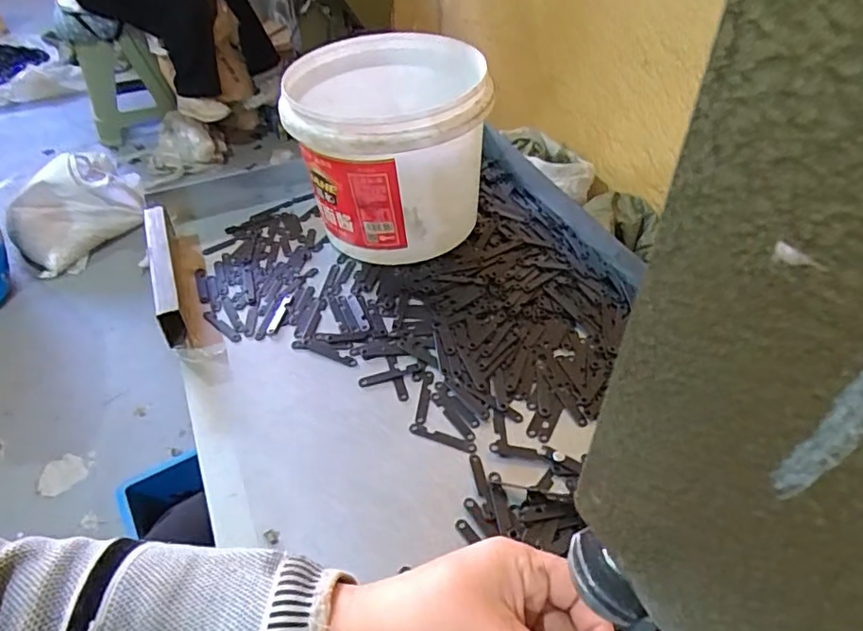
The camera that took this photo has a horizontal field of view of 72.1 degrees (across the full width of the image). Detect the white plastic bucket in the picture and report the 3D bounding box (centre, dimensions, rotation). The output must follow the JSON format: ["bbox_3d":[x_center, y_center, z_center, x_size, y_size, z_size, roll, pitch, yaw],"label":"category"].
[{"bbox_3d":[-0.039,-0.158,0.580,0.172,0.158,0.177,-4,44,-1],"label":"white plastic bucket"}]

